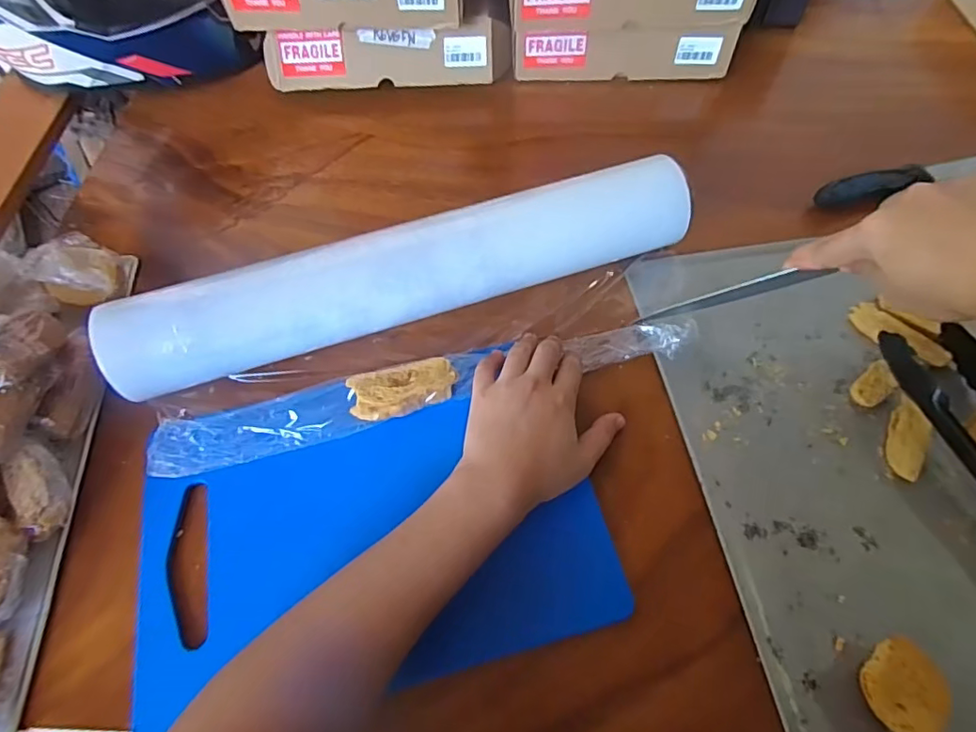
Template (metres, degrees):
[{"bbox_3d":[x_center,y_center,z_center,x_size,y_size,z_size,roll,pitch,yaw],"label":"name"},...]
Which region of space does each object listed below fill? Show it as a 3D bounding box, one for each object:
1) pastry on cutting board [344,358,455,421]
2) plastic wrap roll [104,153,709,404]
[{"bbox_3d":[-0.069,0.019,0.446,0.084,0.026,0.036,-19,60,-10],"label":"pastry on cutting board"},{"bbox_3d":[-0.061,-0.074,0.473,0.486,0.083,0.064,-17,60,-8],"label":"plastic wrap roll"}]

